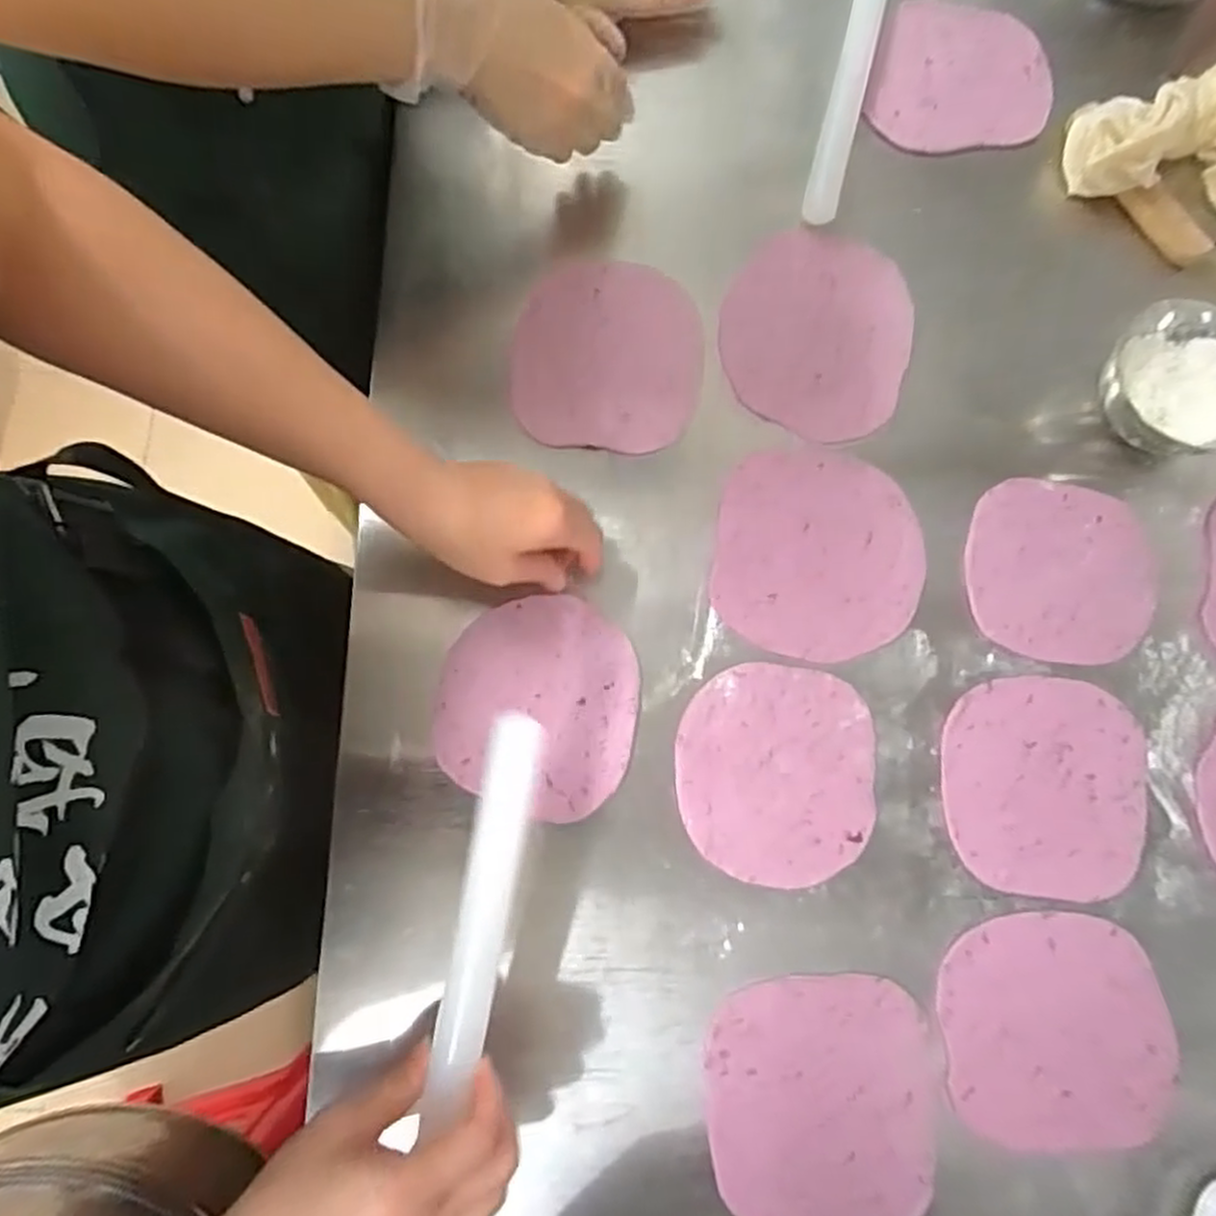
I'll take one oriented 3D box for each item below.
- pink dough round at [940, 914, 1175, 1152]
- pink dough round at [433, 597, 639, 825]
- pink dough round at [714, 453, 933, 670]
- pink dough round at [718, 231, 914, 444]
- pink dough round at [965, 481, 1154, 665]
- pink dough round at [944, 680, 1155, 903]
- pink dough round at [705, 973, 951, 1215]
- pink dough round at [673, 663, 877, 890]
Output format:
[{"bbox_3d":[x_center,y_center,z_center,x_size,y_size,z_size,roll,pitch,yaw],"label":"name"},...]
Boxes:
[{"bbox_3d":[0.275,0.258,0.457,0.138,0.004,0.129,0,78,0],"label":"pink dough round"},{"bbox_3d":[-0.046,0.064,0.490,0.127,0.009,0.137,0,78,0],"label":"pink dough round"},{"bbox_3d":[0.146,-0.037,0.517,0.140,0.005,0.144,0,78,0],"label":"pink dough round"},{"bbox_3d":[0.155,-0.205,0.553,0.137,0.004,0.156,20,78,4],"label":"pink dough round"},{"bbox_3d":[0.313,-0.026,0.518,0.128,0.005,0.123,0,78,0],"label":"pink dough round"},{"bbox_3d":[0.287,0.116,0.489,0.128,0.006,0.138,-1,78,0],"label":"pink dough round"},{"bbox_3d":[0.130,0.298,0.446,0.138,0.007,0.140,0,78,0],"label":"pink dough round"},{"bbox_3d":[0.109,0.107,0.485,0.125,0.007,0.135,0,78,0],"label":"pink dough round"}]

